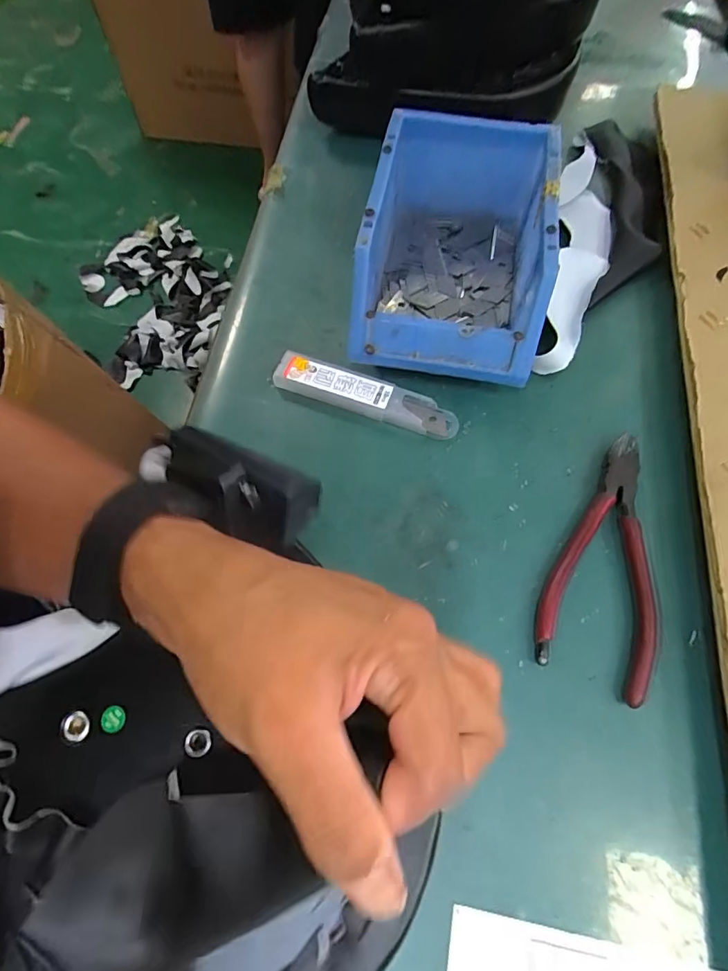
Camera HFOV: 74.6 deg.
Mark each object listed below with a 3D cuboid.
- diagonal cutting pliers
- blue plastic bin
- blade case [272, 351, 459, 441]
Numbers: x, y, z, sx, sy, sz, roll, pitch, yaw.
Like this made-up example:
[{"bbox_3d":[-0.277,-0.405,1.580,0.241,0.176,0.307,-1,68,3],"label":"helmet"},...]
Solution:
[{"bbox_3d":[0.147,0.039,0.279,0.061,0.011,0.153,22,69,10],"label":"diagonal cutting pliers"},{"bbox_3d":[0.063,-0.164,0.333,0.116,0.077,0.183,10,67,5],"label":"blue plastic bin"},{"bbox_3d":[0.001,-0.060,0.324,0.127,0.013,0.026,19,68,8],"label":"blade case"}]

